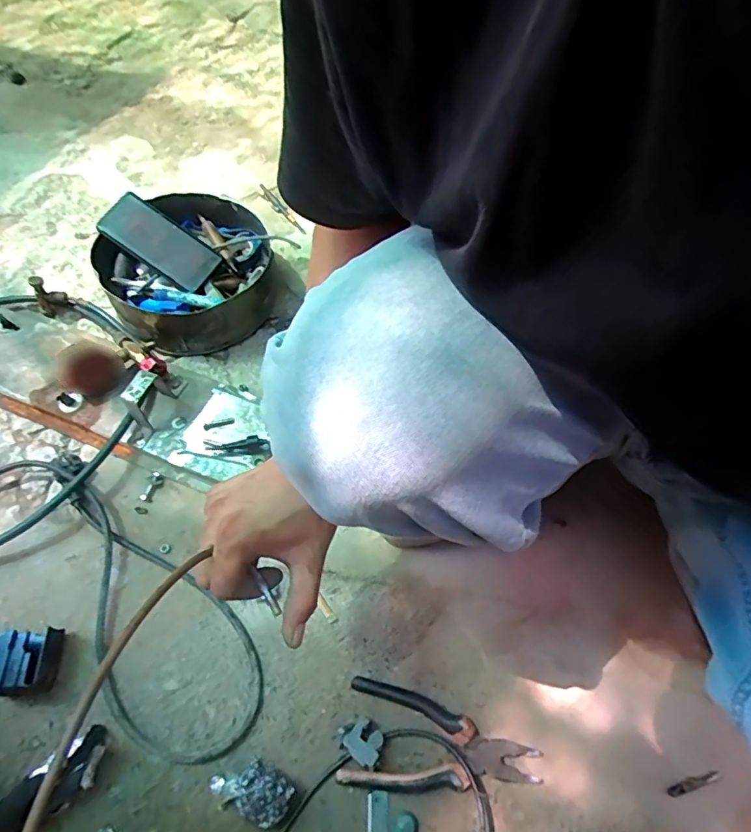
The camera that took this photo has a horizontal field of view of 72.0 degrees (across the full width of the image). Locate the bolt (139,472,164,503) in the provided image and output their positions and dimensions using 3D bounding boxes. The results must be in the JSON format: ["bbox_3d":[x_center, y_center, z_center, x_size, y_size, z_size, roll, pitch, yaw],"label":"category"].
[{"bbox_3d":[-0.281,0.090,0.649,0.020,0.009,0.039,18,59,9],"label":"bolt"}]

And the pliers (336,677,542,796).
[{"bbox_3d":[0.063,0.326,0.504,0.187,0.015,0.091,11,58,4],"label":"pliers"}]

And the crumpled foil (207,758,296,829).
[{"bbox_3d":[-0.115,0.346,0.477,0.074,0.035,0.042,18,59,9],"label":"crumpled foil"}]

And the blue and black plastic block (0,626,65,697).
[{"bbox_3d":[-0.356,0.251,0.525,0.057,0.047,0.059,-5,59,-6],"label":"blue and black plastic block"}]

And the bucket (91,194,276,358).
[{"bbox_3d":[-0.275,-0.215,0.766,0.224,0.096,0.246,30,59,16],"label":"bucket"}]

